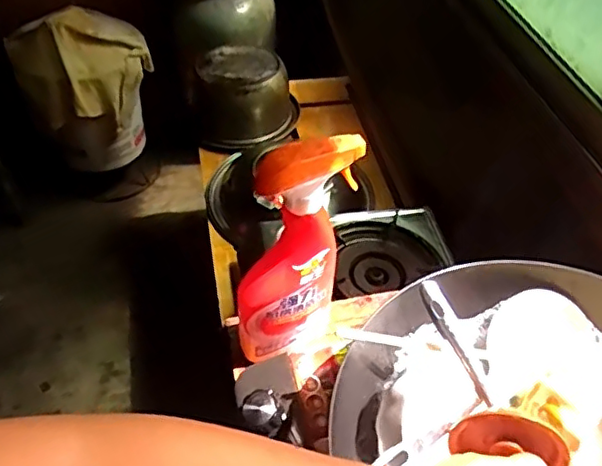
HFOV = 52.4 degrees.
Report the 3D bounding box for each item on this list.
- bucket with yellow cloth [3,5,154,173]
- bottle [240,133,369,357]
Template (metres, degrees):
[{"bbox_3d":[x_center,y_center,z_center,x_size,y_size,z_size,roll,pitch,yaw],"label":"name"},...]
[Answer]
[{"bbox_3d":[-0.601,-0.420,1.711,0.326,0.422,0.318,2,46,-2],"label":"bucket with yellow cloth"},{"bbox_3d":[-0.010,0.003,0.561,0.091,0.222,0.063,-9,43,-20],"label":"bottle"}]

